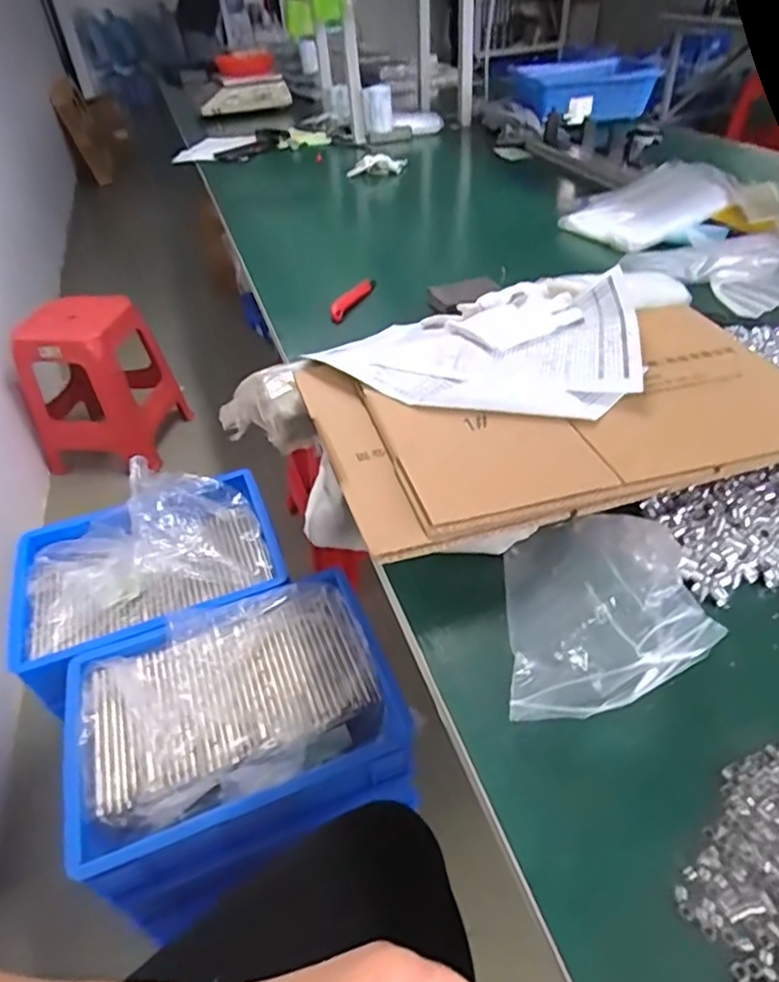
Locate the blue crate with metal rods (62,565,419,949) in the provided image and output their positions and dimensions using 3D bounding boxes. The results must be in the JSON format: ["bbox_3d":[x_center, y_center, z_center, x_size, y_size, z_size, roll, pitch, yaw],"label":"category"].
[{"bbox_3d":[-0.209,0.310,0.819,0.409,0.135,0.332,-19,43,-16],"label":"blue crate with metal rods"}]

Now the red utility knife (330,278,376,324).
[{"bbox_3d":[-0.058,-0.279,0.900,0.022,0.024,0.142,14,44,20],"label":"red utility knife"}]

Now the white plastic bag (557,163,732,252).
[{"bbox_3d":[0.439,-0.485,1.028,0.240,0.063,0.170,-23,45,-21],"label":"white plastic bag"}]

